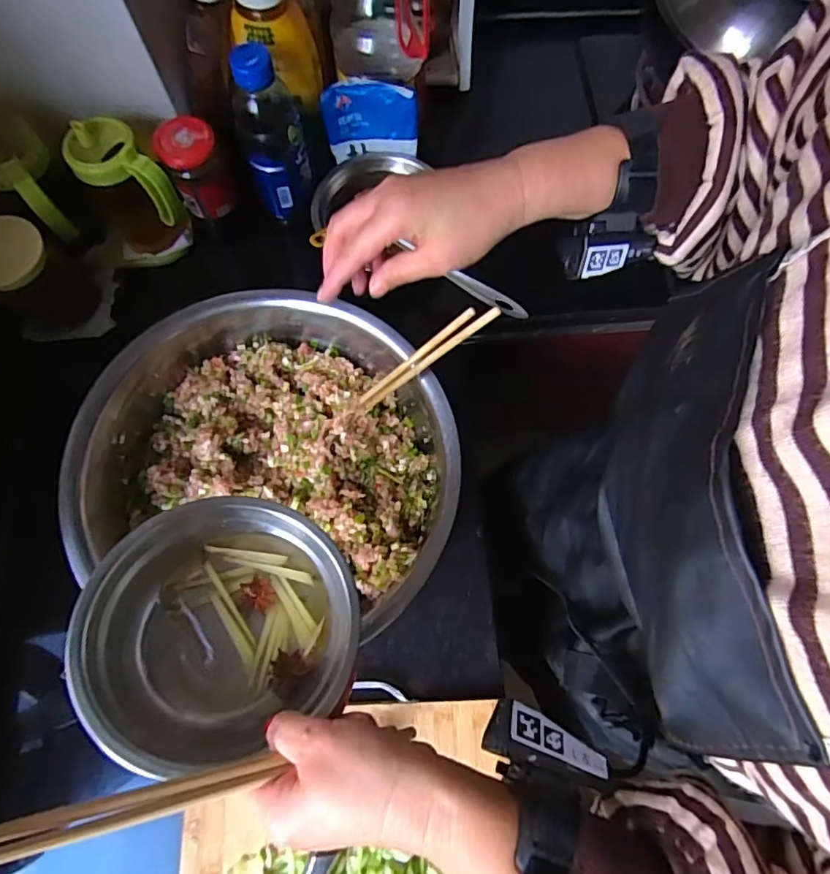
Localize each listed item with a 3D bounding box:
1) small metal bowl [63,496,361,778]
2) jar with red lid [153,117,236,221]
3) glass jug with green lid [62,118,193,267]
[{"bbox_3d":[-0.125,0.119,0.351,0.156,0.085,0.159,1,71,-2],"label":"small metal bowl"},{"bbox_3d":[-0.246,-0.301,0.599,0.061,0.092,0.057,-19,73,-9],"label":"jar with red lid"},{"bbox_3d":[-0.319,-0.269,0.604,0.082,0.142,0.090,1,71,-2],"label":"glass jug with green lid"}]

